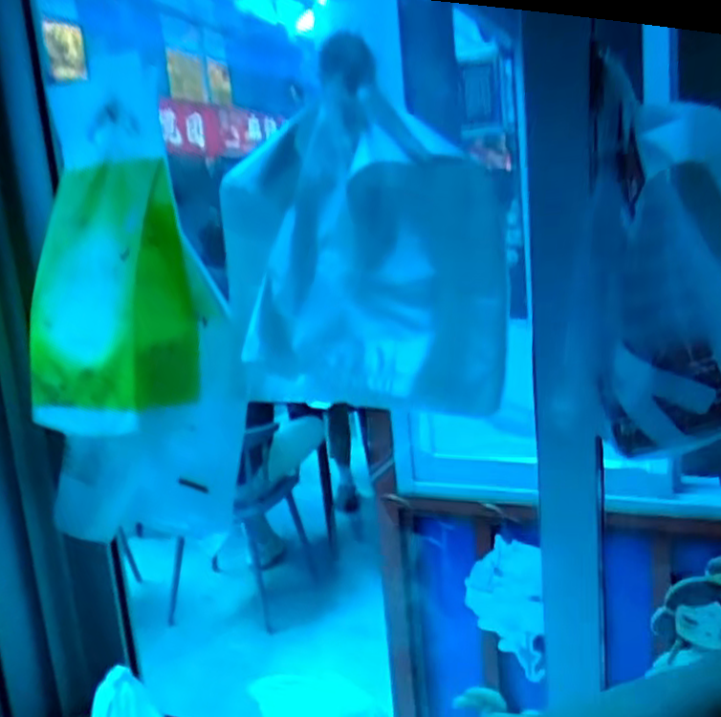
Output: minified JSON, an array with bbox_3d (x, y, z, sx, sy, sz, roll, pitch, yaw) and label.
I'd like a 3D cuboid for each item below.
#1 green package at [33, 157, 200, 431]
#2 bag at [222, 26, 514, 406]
[{"bbox_3d":[-0.233,-0.057,0.663,0.135,0.219,0.087,0,11,25],"label":"green package"},{"bbox_3d":[-0.015,-0.102,0.581,0.236,0.268,0.120,3,13,39],"label":"bag"}]

